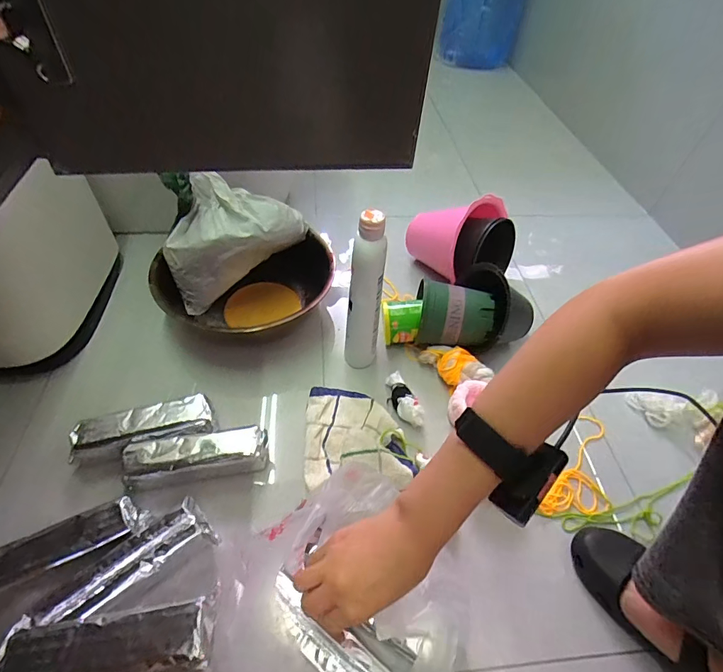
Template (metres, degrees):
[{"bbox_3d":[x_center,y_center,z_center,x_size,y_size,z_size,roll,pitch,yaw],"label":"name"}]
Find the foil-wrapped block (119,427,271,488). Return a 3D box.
[{"bbox_3d":[-0.203,0.149,0.526,0.165,0.050,0.050,-6,51,-11],"label":"foil-wrapped block"}]

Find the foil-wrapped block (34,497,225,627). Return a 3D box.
[{"bbox_3d":[-0.243,0.245,0.439,0.170,0.054,0.059,-32,59,-28],"label":"foil-wrapped block"}]

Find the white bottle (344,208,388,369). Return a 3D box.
[{"bbox_3d":[0.007,-0.052,0.571,0.045,0.245,0.036,13,50,6],"label":"white bottle"}]

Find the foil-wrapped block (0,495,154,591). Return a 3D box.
[{"bbox_3d":[-0.326,0.229,0.446,0.173,0.052,0.047,-18,54,-19],"label":"foil-wrapped block"}]

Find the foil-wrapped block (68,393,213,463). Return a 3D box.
[{"bbox_3d":[-0.280,0.119,0.539,0.166,0.034,0.047,-13,52,-16],"label":"foil-wrapped block"}]

